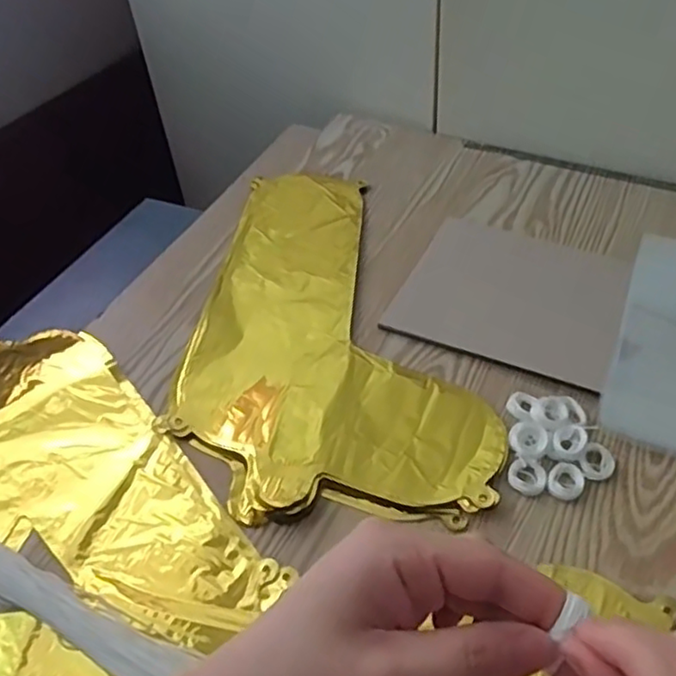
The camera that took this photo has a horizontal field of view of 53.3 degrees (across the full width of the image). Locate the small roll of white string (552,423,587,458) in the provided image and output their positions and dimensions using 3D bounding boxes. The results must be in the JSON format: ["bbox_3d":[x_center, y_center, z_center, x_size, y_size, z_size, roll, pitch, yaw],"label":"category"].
[{"bbox_3d":[0.162,0.072,0.471,0.021,0.009,0.025,18,49,21],"label":"small roll of white string"}]

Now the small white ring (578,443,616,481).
[{"bbox_3d":[0.178,0.086,0.463,0.022,0.010,0.026,22,51,24],"label":"small white ring"}]

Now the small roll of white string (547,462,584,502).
[{"bbox_3d":[0.155,0.098,0.459,0.023,0.007,0.025,-2,45,2],"label":"small roll of white string"}]

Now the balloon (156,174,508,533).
[{"bbox_3d":[-0.022,-0.021,0.587,0.227,0.010,0.408,-7,45,-3],"label":"balloon"}]

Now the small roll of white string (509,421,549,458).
[{"bbox_3d":[0.134,0.071,0.473,0.026,0.009,0.027,-2,45,2],"label":"small roll of white string"}]

